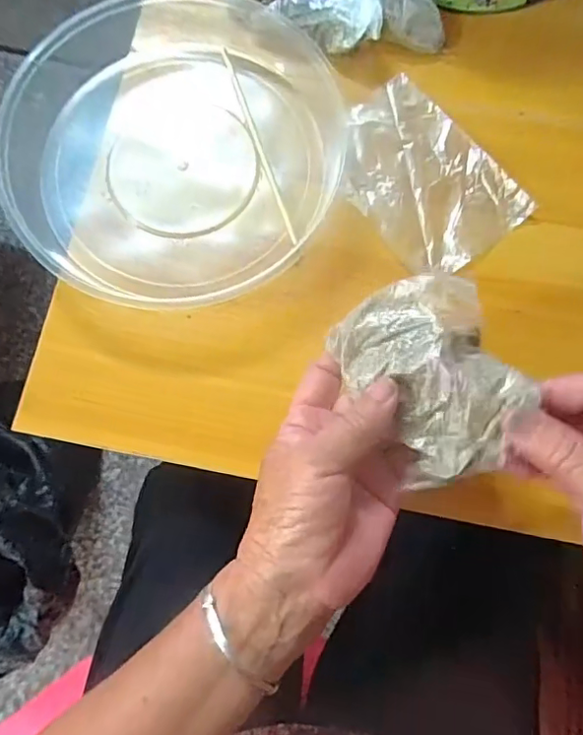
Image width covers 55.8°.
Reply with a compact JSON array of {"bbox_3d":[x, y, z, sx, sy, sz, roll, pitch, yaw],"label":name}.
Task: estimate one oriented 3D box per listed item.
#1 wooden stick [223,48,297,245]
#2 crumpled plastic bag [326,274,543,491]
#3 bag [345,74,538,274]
[{"bbox_3d":[-0.025,-0.163,0.402,0.005,0.004,0.162,-18,78,-3],"label":"wooden stick"},{"bbox_3d":[0.071,0.005,0.284,0.078,0.033,0.103,-18,78,-3],"label":"crumpled plastic bag"},{"bbox_3d":[0.092,-0.137,0.395,0.097,0.004,0.140,-37,80,-7],"label":"bag"}]

